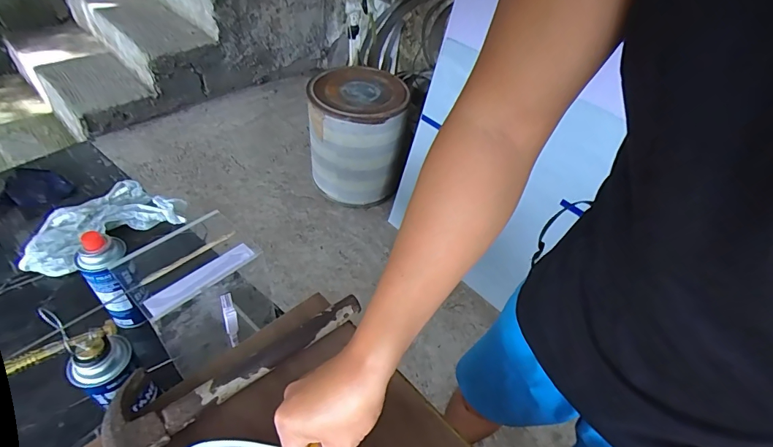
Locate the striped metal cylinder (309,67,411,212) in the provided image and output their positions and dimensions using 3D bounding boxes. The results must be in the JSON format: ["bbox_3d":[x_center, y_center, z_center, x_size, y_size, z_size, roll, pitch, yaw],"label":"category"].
[{"bbox_3d":[-0.131,-0.370,1.761,0.387,0.451,0.402,2,44,-8],"label":"striped metal cylinder"}]

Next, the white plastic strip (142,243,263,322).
[{"bbox_3d":[-0.237,0.069,0.529,0.034,0.008,0.145,36,49,25],"label":"white plastic strip"}]

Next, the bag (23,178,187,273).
[{"bbox_3d":[-0.570,-0.002,0.821,0.282,0.051,0.127,-30,56,-34],"label":"bag"}]

